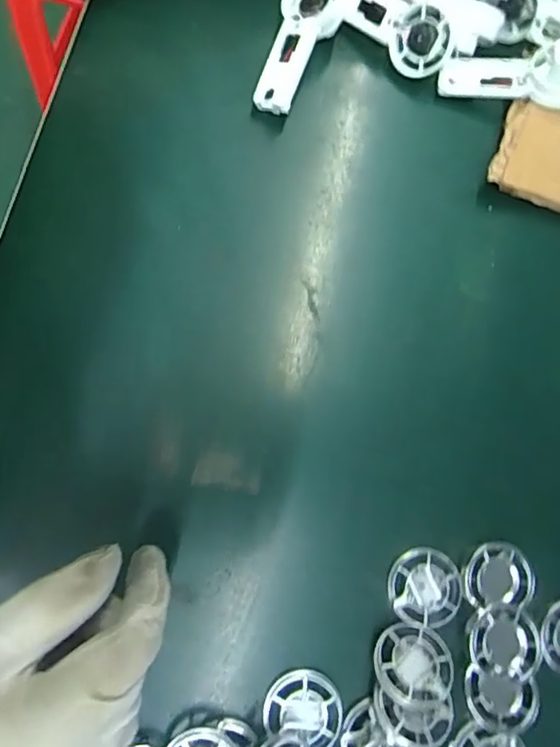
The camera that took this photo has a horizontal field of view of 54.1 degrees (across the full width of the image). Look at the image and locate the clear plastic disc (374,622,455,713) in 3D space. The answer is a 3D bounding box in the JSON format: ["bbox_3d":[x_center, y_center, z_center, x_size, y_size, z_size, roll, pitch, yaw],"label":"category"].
[{"bbox_3d":[0.068,0.147,0.277,0.039,0.005,0.038,7,48,-8],"label":"clear plastic disc"}]

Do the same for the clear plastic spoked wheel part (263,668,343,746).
[{"bbox_3d":[0.014,0.168,0.273,0.039,0.011,0.033,29,78,0],"label":"clear plastic spoked wheel part"}]

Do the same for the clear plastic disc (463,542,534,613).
[{"bbox_3d":[0.118,0.108,0.293,0.035,0.009,0.032,2,79,-5],"label":"clear plastic disc"}]

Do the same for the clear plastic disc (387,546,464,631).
[{"bbox_3d":[0.078,0.114,0.293,0.038,0.007,0.038,1,79,-6],"label":"clear plastic disc"}]

